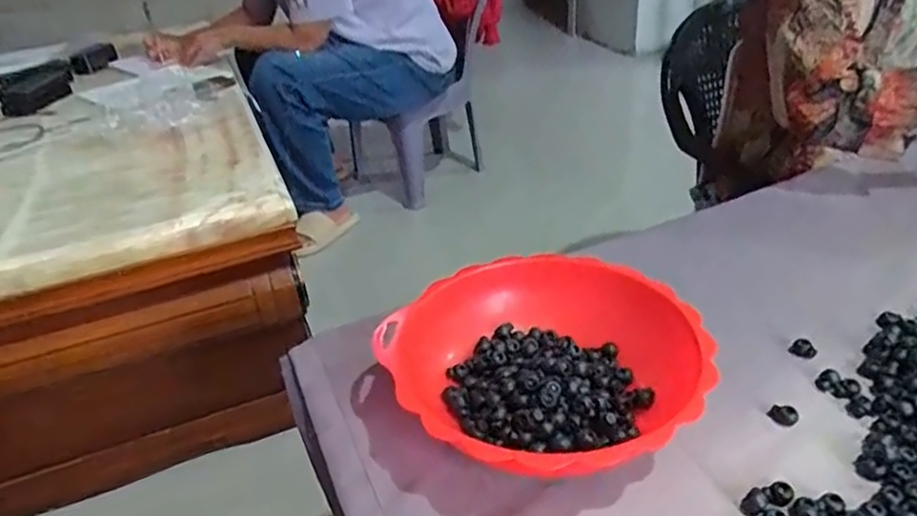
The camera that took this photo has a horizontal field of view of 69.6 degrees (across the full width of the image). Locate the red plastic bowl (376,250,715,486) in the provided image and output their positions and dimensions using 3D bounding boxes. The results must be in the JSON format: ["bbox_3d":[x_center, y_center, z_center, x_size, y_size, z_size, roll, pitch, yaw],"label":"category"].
[{"bbox_3d":[0.066,0.094,0.520,0.230,0.077,0.221,-4,30,2],"label":"red plastic bowl"}]

